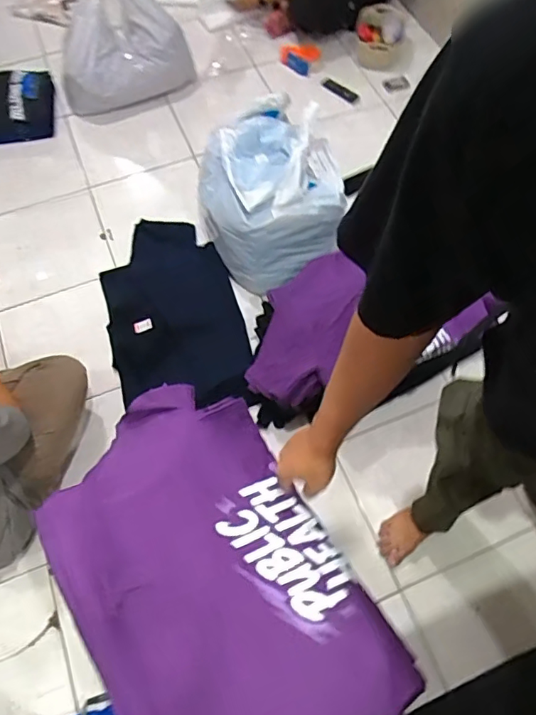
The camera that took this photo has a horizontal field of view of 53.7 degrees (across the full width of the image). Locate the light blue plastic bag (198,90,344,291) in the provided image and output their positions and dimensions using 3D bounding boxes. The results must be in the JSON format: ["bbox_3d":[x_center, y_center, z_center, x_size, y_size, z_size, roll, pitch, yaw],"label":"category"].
[{"bbox_3d":[-0.004,-0.470,1.611,0.354,0.361,0.403,-28,68,-13],"label":"light blue plastic bag"}]

